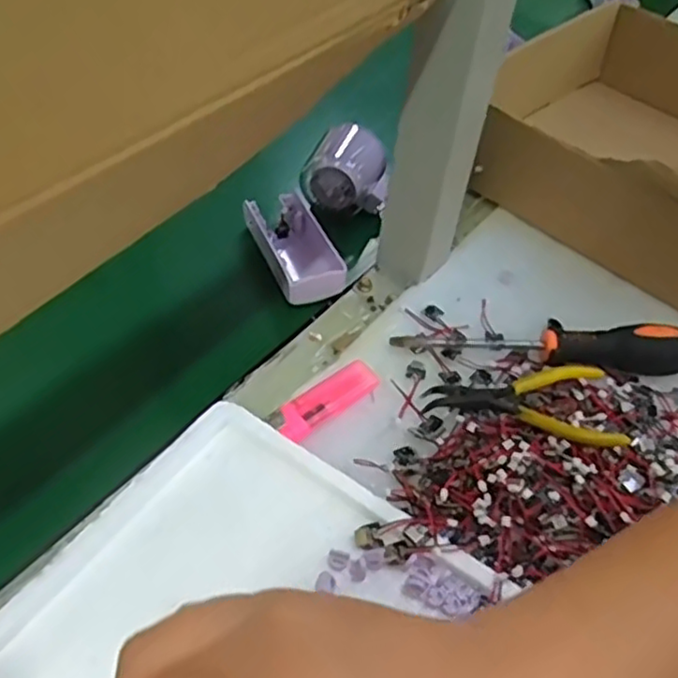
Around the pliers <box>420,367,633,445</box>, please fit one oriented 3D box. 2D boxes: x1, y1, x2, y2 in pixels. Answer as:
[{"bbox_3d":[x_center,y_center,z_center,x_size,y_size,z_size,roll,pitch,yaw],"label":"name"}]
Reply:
[{"bbox_3d":[0.110,0.038,0.415,0.110,0.017,0.064,4,48,-2],"label":"pliers"}]

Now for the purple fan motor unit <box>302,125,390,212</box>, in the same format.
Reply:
[{"bbox_3d":[0.009,-0.134,0.558,0.065,0.060,0.051,20,49,11],"label":"purple fan motor unit"}]

